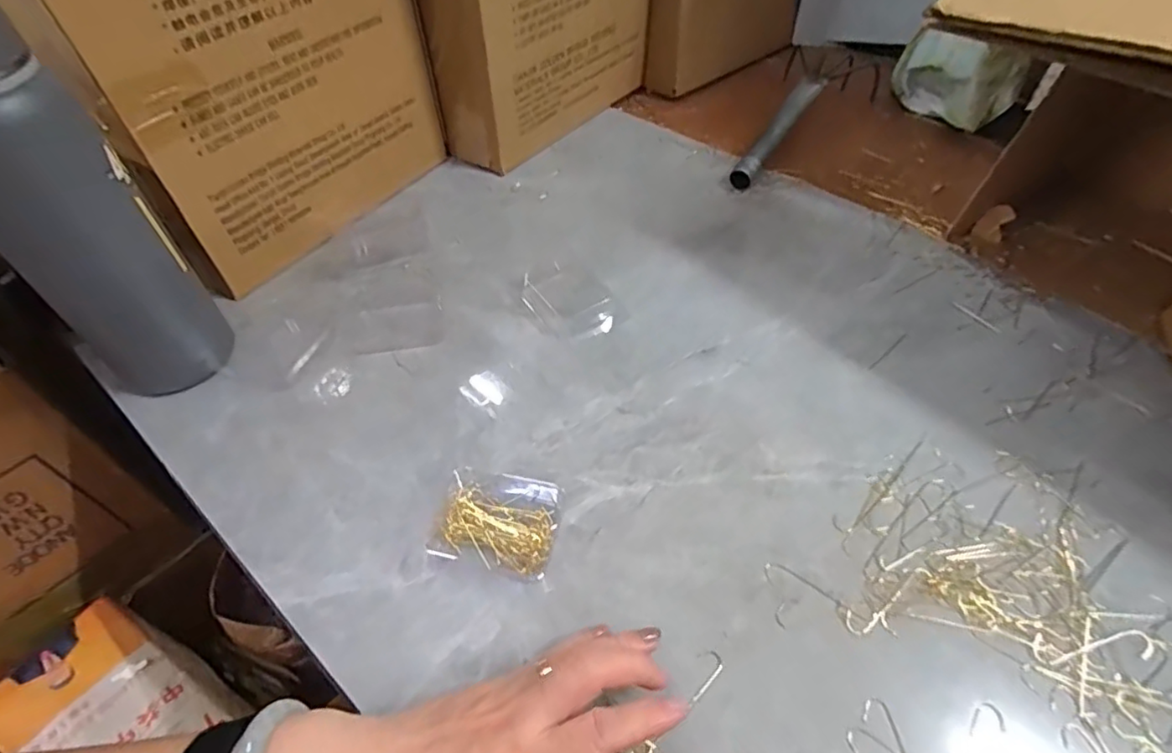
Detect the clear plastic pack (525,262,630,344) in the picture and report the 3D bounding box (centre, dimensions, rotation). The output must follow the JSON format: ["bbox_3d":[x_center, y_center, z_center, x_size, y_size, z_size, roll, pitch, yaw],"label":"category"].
[{"bbox_3d":[-0.013,-0.065,0.505,0.070,0.010,0.090,-23,53,-19],"label":"clear plastic pack"}]

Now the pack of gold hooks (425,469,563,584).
[{"bbox_3d":[-0.054,0.088,0.368,0.073,0.014,0.061,11,50,9],"label":"pack of gold hooks"}]

